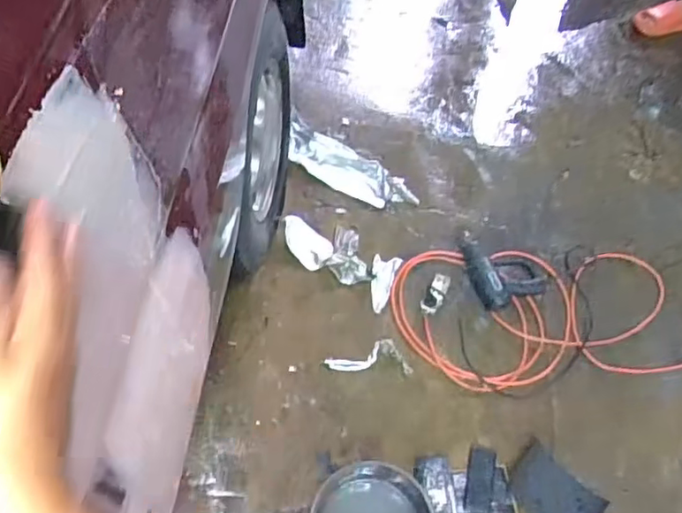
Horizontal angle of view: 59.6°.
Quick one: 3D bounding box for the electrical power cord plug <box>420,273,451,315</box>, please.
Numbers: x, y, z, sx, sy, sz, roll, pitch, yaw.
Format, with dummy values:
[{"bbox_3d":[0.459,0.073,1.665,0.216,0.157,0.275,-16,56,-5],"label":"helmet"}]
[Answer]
[{"bbox_3d":[0.248,0.096,1.552,0.050,0.025,0.115,26,63,10],"label":"electrical power cord plug"}]

